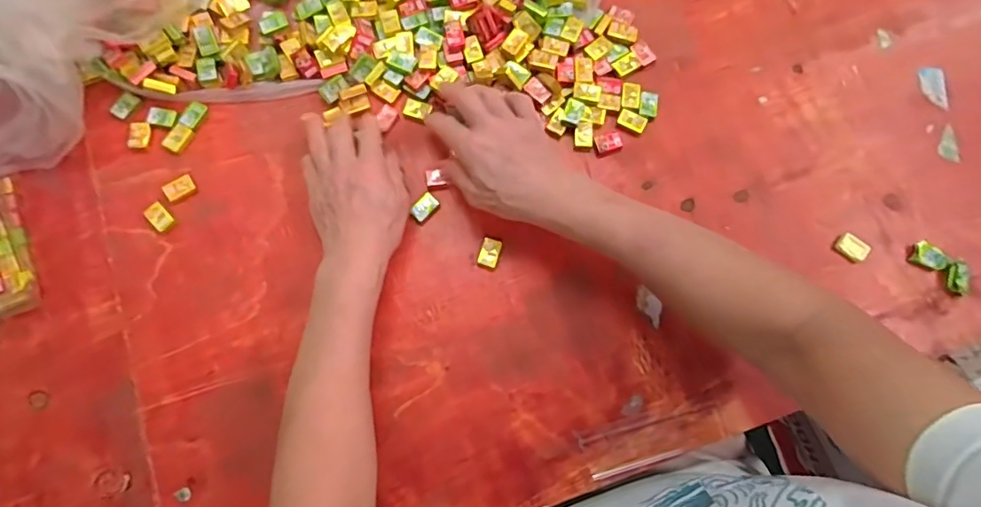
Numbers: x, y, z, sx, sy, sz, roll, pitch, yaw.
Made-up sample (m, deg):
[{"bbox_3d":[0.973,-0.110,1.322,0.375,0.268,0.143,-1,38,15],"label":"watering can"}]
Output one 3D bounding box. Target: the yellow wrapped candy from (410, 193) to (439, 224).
[{"bbox_3d":[-0.060,-0.041,0.470,0.016,0.010,0.026,41,80,7],"label":"yellow wrapped candy"}]

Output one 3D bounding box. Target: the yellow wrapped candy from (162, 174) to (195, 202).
[{"bbox_3d":[-0.281,-0.059,0.471,0.025,0.010,0.019,-34,80,-8],"label":"yellow wrapped candy"}]

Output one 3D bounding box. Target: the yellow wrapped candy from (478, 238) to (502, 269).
[{"bbox_3d":[0.000,-0.001,0.465,0.018,0.007,0.027,16,78,2],"label":"yellow wrapped candy"}]

